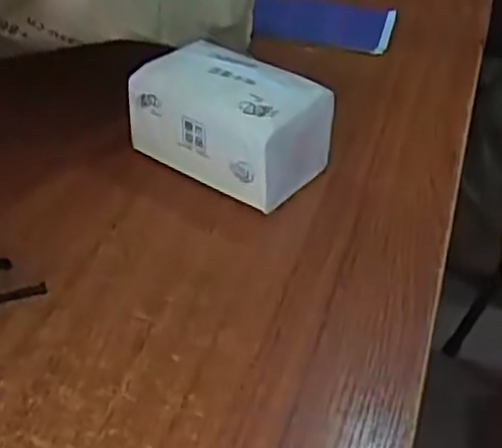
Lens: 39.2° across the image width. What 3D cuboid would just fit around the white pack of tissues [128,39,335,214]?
[{"bbox_3d":[-0.014,-0.082,0.544,0.134,0.083,0.087,29,45,29],"label":"white pack of tissues"}]

